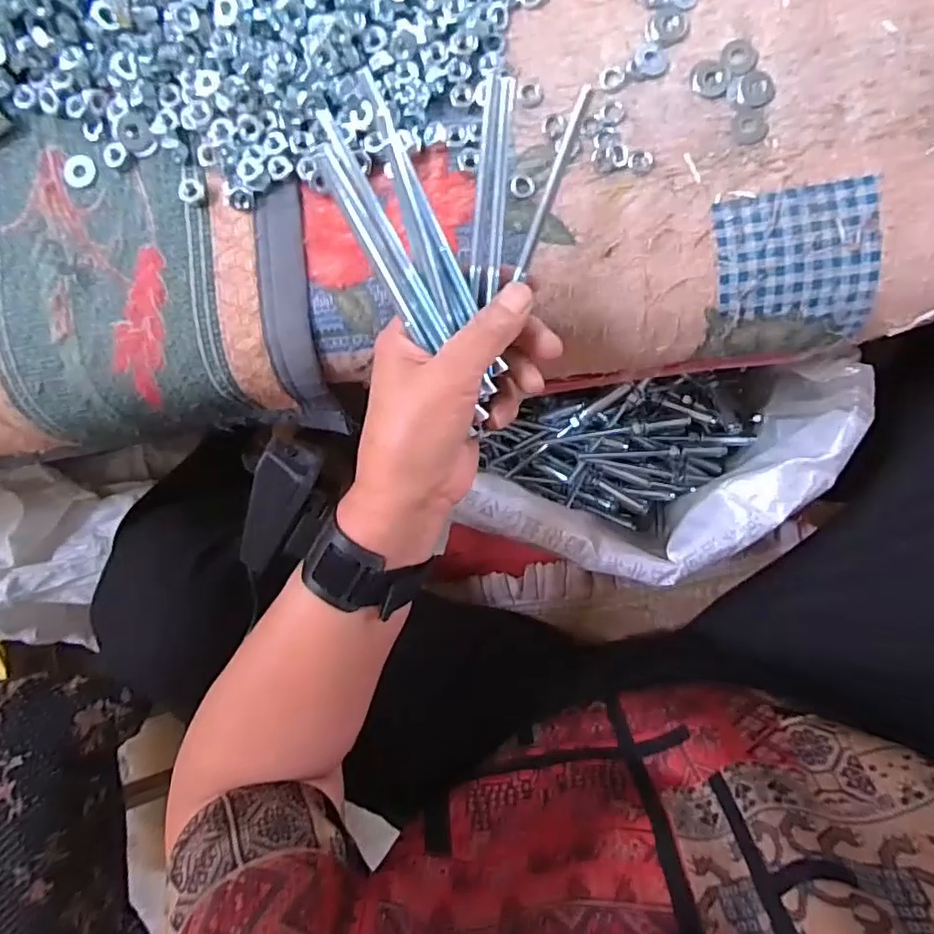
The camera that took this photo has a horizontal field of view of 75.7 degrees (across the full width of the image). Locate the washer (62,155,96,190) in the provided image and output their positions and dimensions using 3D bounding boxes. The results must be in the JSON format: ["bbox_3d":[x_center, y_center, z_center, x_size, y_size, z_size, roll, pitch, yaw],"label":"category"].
[{"bbox_3d":[-0.227,-0.173,0.351,0.018,0.004,0.019,0,94,3],"label":"washer"}]

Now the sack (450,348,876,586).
[{"bbox_3d":[0.141,0.001,0.485,0.269,0.184,0.155,-8,94,4],"label":"sack"}]

